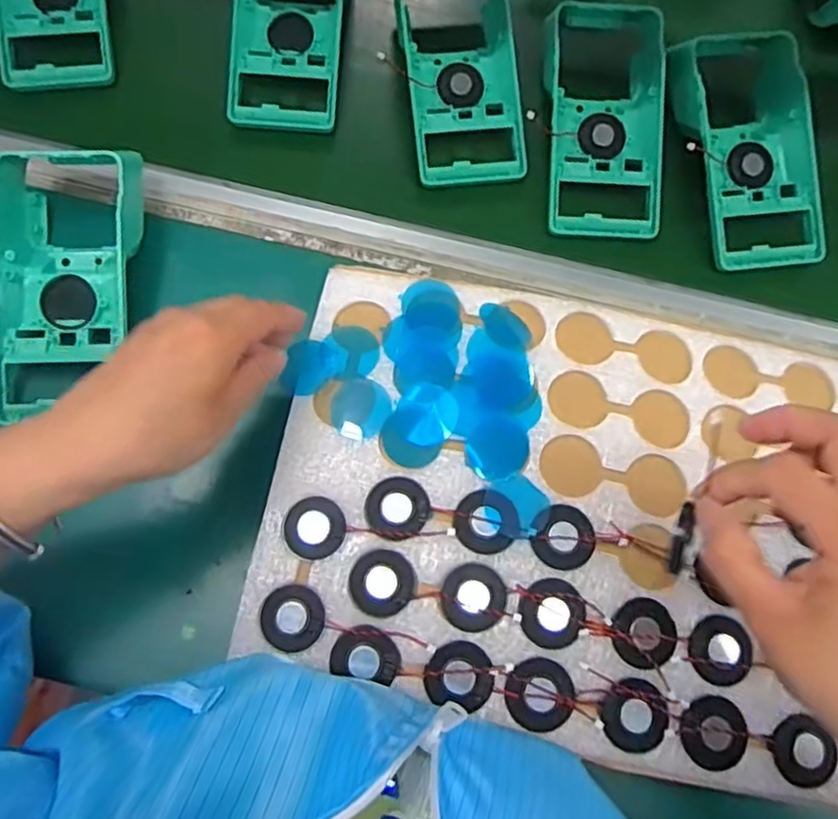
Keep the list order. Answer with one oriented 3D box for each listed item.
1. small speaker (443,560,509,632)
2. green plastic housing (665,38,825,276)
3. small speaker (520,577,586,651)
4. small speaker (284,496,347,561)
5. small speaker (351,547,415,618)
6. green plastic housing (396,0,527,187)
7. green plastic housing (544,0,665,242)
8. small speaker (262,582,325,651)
[{"bbox_3d":[0.028,0.097,0.344,0.031,0.004,0.033,1,72,-2],"label":"small speaker"},{"bbox_3d":[0.239,-0.193,0.485,0.096,0.045,0.181,-9,72,-5],"label":"green plastic housing"},{"bbox_3d":[0.069,0.104,0.342,0.032,0.004,0.034,1,72,-2],"label":"small speaker"},{"bbox_3d":[-0.056,0.063,0.357,0.032,0.004,0.032,1,72,-2],"label":"small speaker"},{"bbox_3d":[-0.019,0.090,0.347,0.033,0.004,0.033,1,72,-2],"label":"small speaker"},{"bbox_3d":[0.033,-0.258,0.505,0.100,0.060,0.209,-3,72,-3],"label":"green plastic housing"},{"bbox_3d":[0.134,-0.219,0.495,0.091,0.053,0.188,2,71,-2],"label":"green plastic housing"},{"bbox_3d":[-0.065,0.108,0.347,0.032,0.004,0.032,14,72,2],"label":"small speaker"}]

